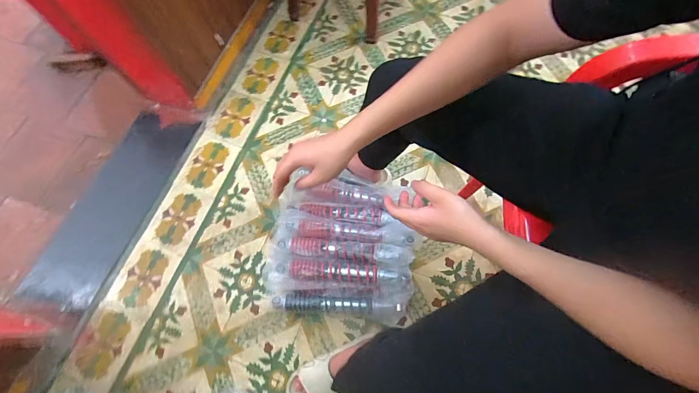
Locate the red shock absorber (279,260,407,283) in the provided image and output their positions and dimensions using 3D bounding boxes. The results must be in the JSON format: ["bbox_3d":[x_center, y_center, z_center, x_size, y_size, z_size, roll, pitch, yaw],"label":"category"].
[{"bbox_3d":[-0.024,0.203,0.901,0.352,0.043,0.054,2,69,4],"label":"red shock absorber"}]

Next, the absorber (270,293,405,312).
[{"bbox_3d":[-0.034,0.297,0.928,0.367,0.044,0.045,0,69,3],"label":"absorber"}]

